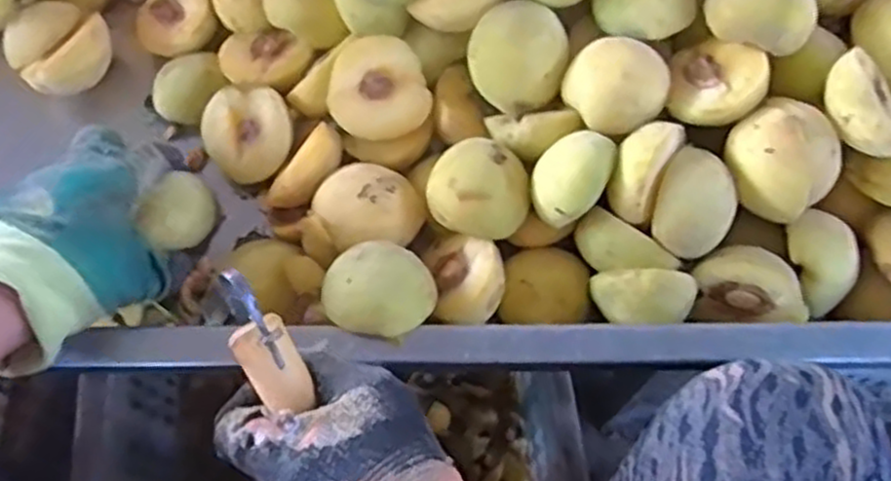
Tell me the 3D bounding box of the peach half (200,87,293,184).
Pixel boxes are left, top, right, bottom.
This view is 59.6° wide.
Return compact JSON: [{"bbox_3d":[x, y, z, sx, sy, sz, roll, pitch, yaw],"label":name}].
[{"bbox_3d":[-0.125,-0.069,0.510,0.059,0.034,0.058,2,99,11],"label":"peach half"}]

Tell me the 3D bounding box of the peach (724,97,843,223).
[{"bbox_3d":[0.182,-0.043,0.425,0.057,0.044,0.048,40,72,16],"label":"peach"}]

